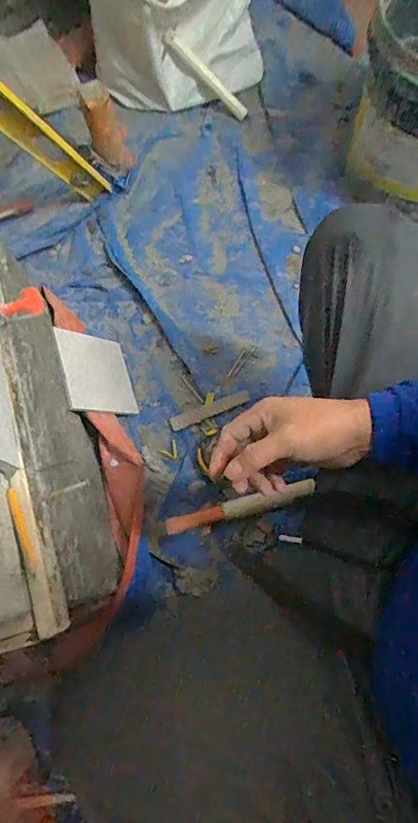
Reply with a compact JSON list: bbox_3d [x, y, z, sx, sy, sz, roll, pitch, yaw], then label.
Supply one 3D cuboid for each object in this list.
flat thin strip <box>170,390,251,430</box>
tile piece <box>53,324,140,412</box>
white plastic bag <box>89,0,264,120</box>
[{"bbox_3d":[0.003,-0.003,0.848,0.149,0.007,0.025,-22,72,1],"label":"flat thin strip"},{"bbox_3d":[-0.195,-0.067,0.818,0.012,0.142,0.149,-26,70,35],"label":"tile piece"},{"bbox_3d":[-0.072,-0.847,0.947,0.351,0.345,0.276,-7,71,0],"label":"white plastic bag"}]

